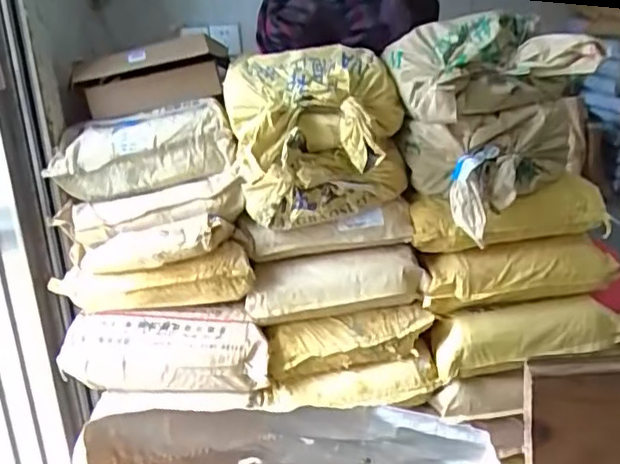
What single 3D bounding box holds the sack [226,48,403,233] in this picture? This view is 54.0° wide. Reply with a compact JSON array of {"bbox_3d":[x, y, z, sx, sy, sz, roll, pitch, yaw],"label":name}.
[{"bbox_3d":[0.016,-0.199,1.312,0.381,0.351,0.239,-6,15,-2],"label":"sack"}]

